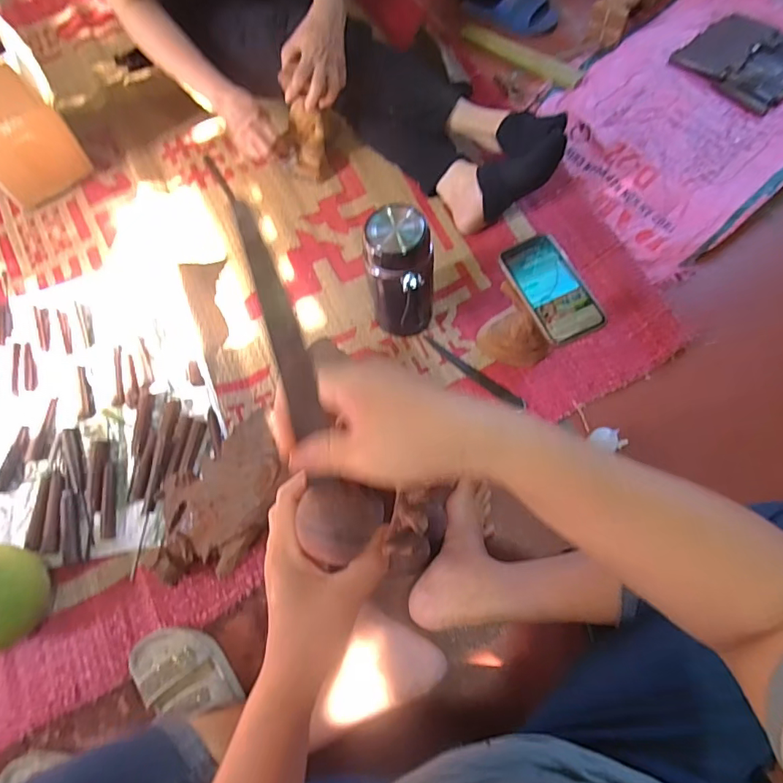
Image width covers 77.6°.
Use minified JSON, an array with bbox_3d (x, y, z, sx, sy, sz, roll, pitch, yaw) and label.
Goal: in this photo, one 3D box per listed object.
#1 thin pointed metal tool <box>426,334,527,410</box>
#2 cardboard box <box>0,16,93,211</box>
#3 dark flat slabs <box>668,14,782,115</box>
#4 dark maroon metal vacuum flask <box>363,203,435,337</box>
[{"bbox_3d":[0.129,-0.028,0.774,0.189,0.009,0.024,35,73,16],"label":"thin pointed metal tool"},{"bbox_3d":[-0.724,-0.518,0.899,0.201,0.219,0.233,-41,71,-13],"label":"cardboard box"},{"bbox_3d":[0.703,-0.660,0.961,0.202,0.032,0.219,-38,70,-12],"label":"dark flat slabs"},{"bbox_3d":[0.013,-0.164,0.708,0.085,0.224,0.077,28,72,14],"label":"dark maroon metal vacuum flask"}]

